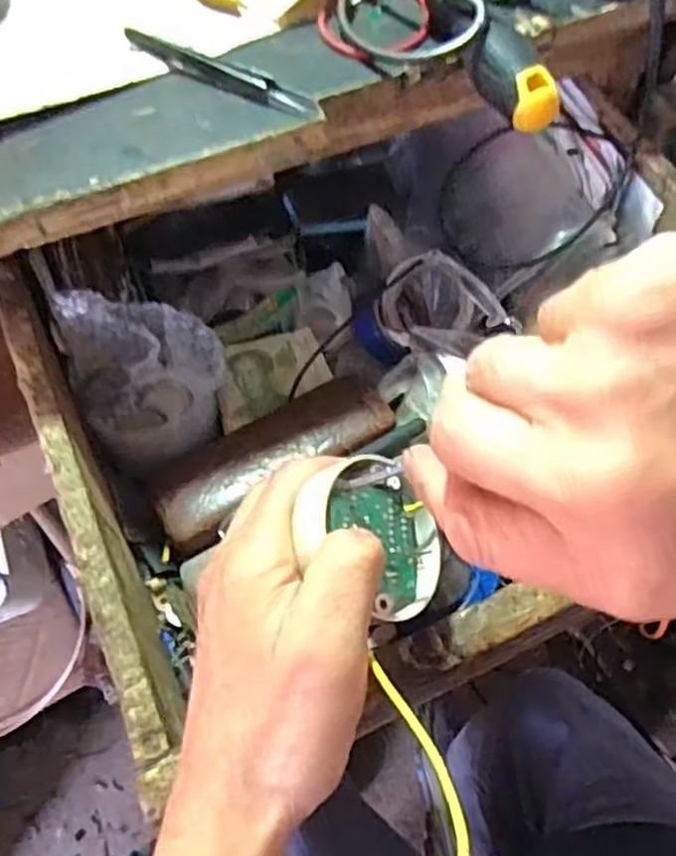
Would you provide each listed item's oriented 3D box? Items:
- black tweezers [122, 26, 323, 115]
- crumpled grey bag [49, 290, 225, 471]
[{"bbox_3d":[-0.055,-0.171,0.341,0.100,0.009,0.016,24,62,12],"label":"black tweezers"},{"bbox_3d":[-0.111,-0.033,0.412,0.082,0.081,0.074,-22,63,-13],"label":"crumpled grey bag"}]

